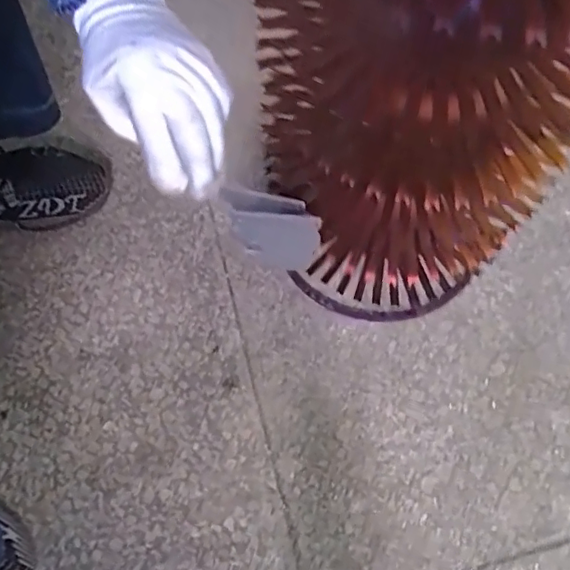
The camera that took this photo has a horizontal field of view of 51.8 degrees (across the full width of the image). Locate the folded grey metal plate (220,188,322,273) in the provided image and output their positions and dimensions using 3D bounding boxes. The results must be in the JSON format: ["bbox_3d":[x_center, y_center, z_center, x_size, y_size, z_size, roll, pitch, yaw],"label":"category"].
[{"bbox_3d":[-0.011,-0.044,0.485,0.078,0.085,0.023,17,70,8],"label":"folded grey metal plate"}]

